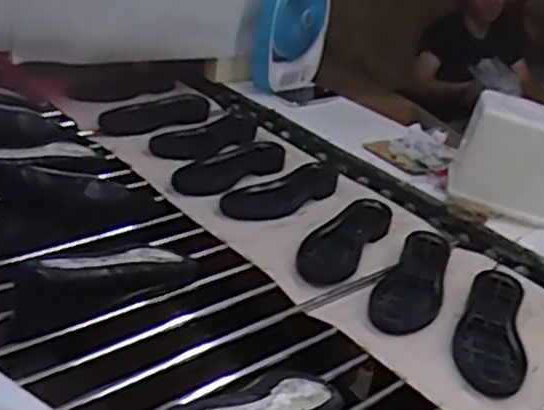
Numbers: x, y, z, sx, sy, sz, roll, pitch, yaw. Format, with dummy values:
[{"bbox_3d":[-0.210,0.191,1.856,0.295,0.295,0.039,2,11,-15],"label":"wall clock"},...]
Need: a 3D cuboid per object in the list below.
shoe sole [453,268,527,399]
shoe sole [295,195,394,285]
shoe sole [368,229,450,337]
[{"bbox_3d":[0.291,0.160,0.963,0.086,0.026,0.243,12,27,9],"label":"shoe sole"},{"bbox_3d":[0.117,0.049,1.140,0.082,0.028,0.243,20,30,23],"label":"shoe sole"},{"bbox_3d":[0.209,0.105,1.053,0.085,0.023,0.247,16,28,16],"label":"shoe sole"}]

